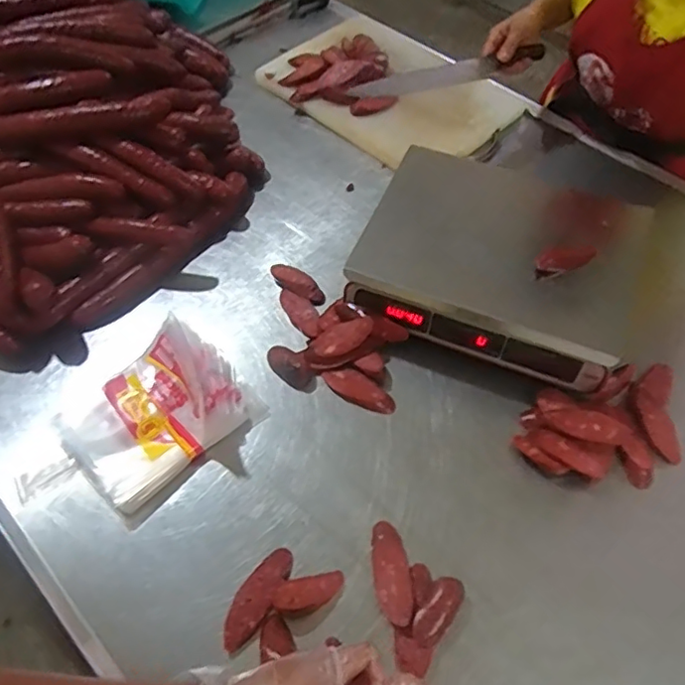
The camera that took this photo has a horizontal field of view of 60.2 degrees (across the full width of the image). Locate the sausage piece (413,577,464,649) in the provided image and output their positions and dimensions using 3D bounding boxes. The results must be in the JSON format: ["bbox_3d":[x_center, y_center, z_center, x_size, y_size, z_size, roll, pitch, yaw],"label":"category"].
[{"bbox_3d":[0.102,0.285,0.628,0.033,0.025,0.077,29,62,18],"label":"sausage piece"}]

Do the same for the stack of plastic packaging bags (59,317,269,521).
[{"bbox_3d":[-0.235,0.083,0.741,0.175,0.053,0.212,40,67,23],"label":"stack of plastic packaging bags"}]

